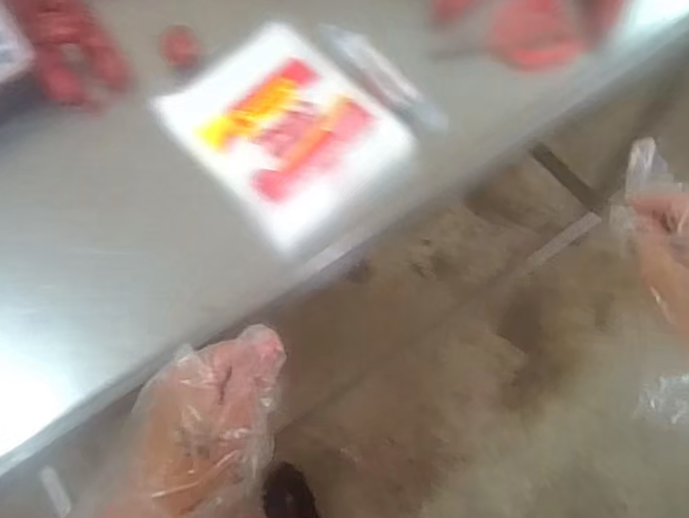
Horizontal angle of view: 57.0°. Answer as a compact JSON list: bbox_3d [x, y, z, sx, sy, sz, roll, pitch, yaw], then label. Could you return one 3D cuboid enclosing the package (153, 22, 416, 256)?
[{"bbox_3d":[-0.056,-0.125,0.588,0.164,0.026,0.195,-41,72,-14],"label":"package"}]

